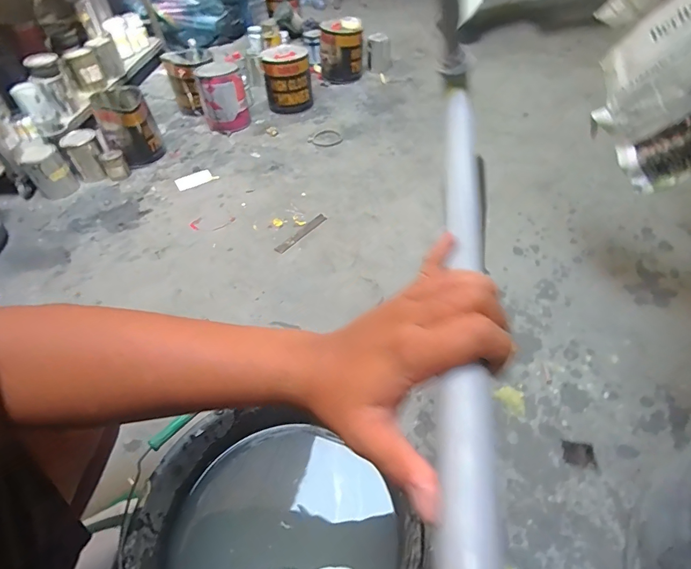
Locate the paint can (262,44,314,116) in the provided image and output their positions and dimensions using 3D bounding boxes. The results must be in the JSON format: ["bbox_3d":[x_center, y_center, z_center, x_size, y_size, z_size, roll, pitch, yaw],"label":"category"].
[{"bbox_3d":[-0.230,-0.813,1.583,0.175,0.193,0.196,-10,47,-6],"label":"paint can"}]

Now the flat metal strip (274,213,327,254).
[{"bbox_3d":[-0.119,-0.138,1.097,0.027,0.005,0.177,36,62,24],"label":"flat metal strip"}]

